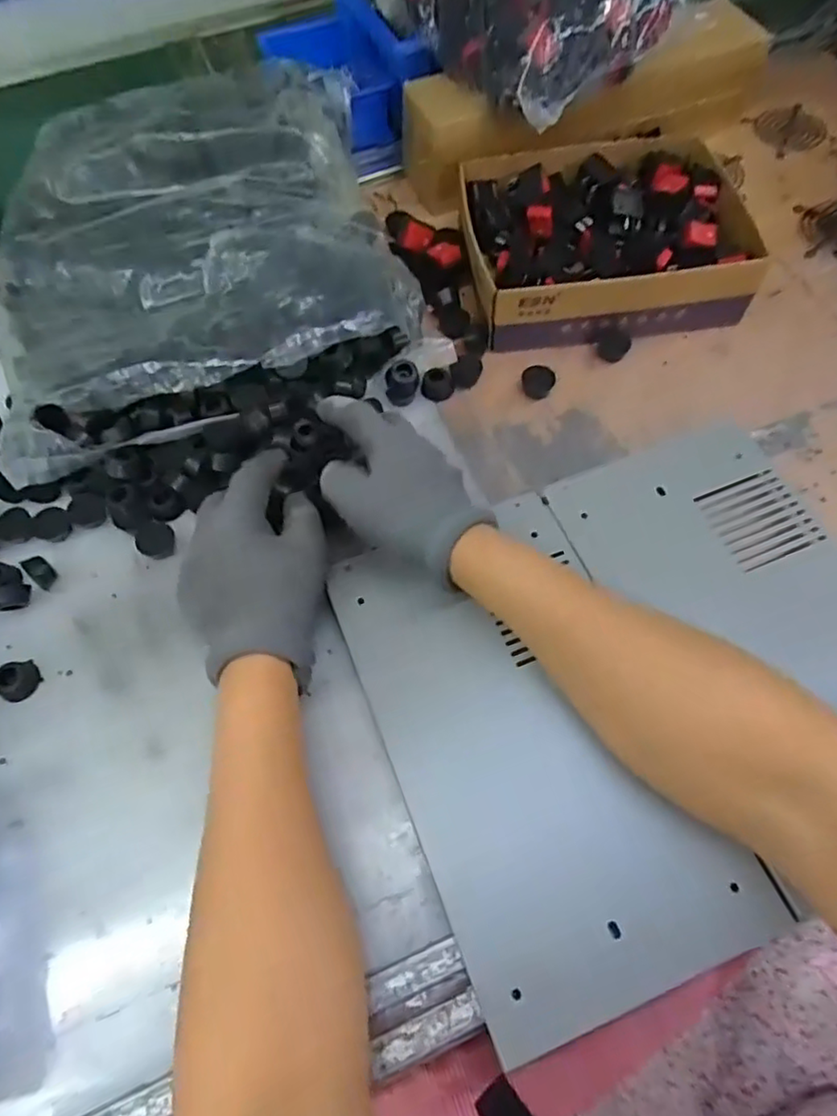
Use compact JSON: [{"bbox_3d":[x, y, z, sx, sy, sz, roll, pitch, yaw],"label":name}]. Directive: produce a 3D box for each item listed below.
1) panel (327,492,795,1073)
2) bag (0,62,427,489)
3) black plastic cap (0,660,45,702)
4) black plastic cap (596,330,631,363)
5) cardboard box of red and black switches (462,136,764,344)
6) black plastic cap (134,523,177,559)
[{"bbox_3d":[0.060,0.098,0.359,0.148,0.020,0.264,-21,65,-7],"label":"panel"},{"bbox_3d":[-0.180,-0.248,0.501,0.310,0.088,0.349,-15,65,-4],"label":"bag"},{"bbox_3d":[-0.247,0.075,0.392,0.024,0.012,0.024,-1,64,2],"label":"black plastic cap"},{"bbox_3d":[0.150,-0.162,0.490,0.024,0.018,0.019,21,67,12],"label":"black plastic cap"},{"bbox_3d":[0.143,-0.248,0.505,0.200,0.054,0.167,-9,64,-2],"label":"cardboard box of red and black switches"},{"bbox_3d":[-0.178,-0.012,0.431,0.026,0.011,0.022,1,65,3],"label":"black plastic cap"}]

